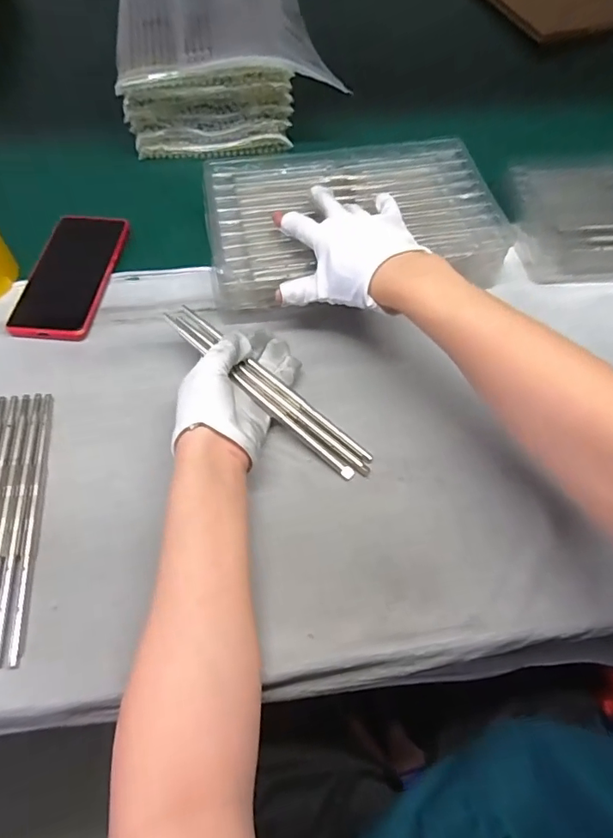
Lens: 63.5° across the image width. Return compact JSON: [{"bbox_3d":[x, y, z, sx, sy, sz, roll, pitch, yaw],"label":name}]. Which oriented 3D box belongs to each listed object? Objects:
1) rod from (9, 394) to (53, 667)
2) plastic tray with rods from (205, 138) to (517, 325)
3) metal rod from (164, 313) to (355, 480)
[{"bbox_3d":[-0.212,0.072,0.387,0.010,0.004,0.215,-7,63,-6],"label":"rod"},{"bbox_3d":[0.043,-0.200,0.507,0.279,0.060,0.178,-7,63,-6],"label":"plastic tray with rods"},{"bbox_3d":[-0.043,-0.019,0.418,0.208,0.011,0.009,41,68,8],"label":"metal rod"}]

